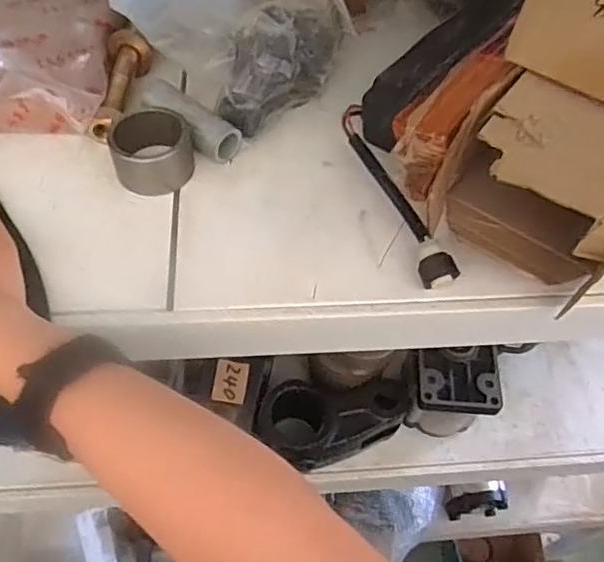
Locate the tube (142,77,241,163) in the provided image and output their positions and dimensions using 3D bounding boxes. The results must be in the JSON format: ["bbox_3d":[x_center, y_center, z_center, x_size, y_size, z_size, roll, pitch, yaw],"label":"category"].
[{"bbox_3d":[-0.090,-0.126,0.477,0.088,0.027,0.030,35,60,18],"label":"tube"}]

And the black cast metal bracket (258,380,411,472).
[{"bbox_3d":[0.036,0.156,0.692,0.178,0.065,0.092,-9,57,-11],"label":"black cast metal bracket"}]

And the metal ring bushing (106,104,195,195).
[{"bbox_3d":[-0.111,-0.098,0.448,0.058,0.041,0.053,-9,57,-11],"label":"metal ring bushing"}]

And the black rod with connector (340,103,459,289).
[{"bbox_3d":[0.064,-0.066,0.436,0.025,0.028,0.160,-17,59,-16],"label":"black rod with connector"}]

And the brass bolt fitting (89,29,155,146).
[{"bbox_3d":[-0.149,-0.160,0.498,0.037,0.033,0.111,3,55,-3],"label":"brass bolt fitting"}]

